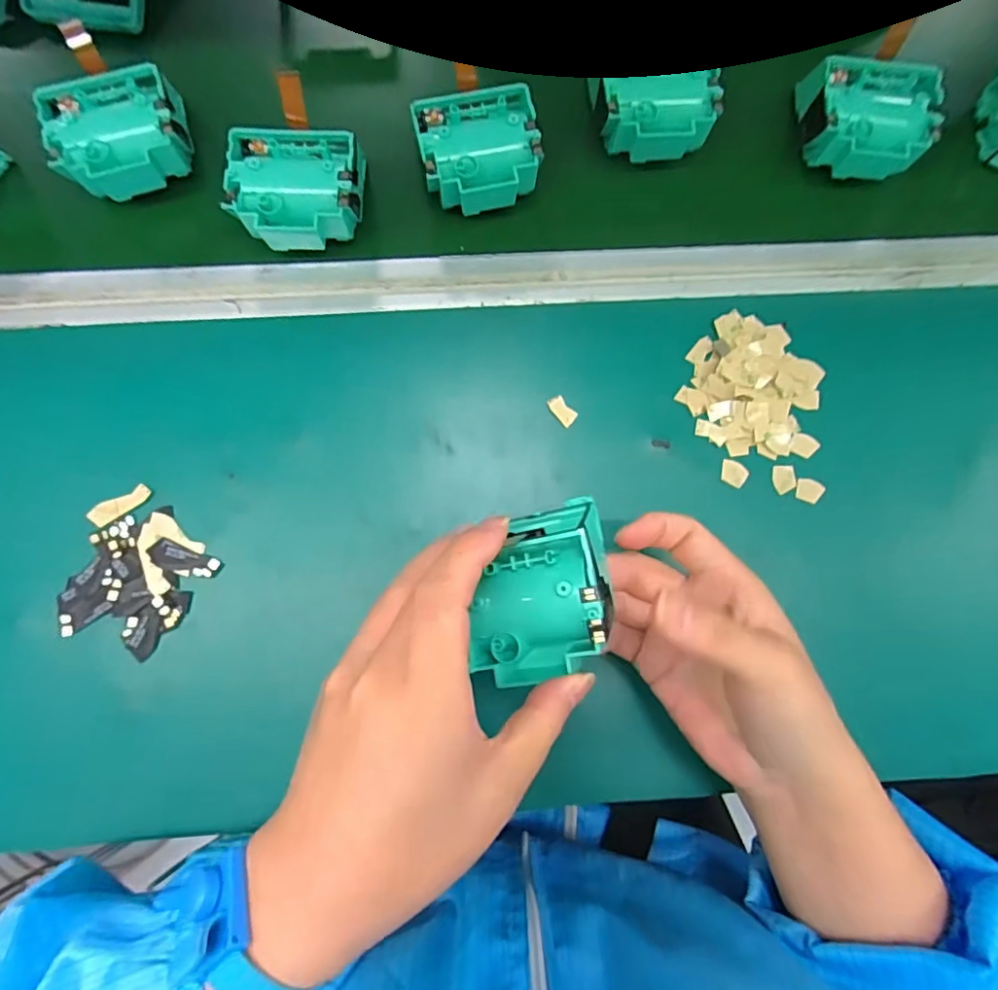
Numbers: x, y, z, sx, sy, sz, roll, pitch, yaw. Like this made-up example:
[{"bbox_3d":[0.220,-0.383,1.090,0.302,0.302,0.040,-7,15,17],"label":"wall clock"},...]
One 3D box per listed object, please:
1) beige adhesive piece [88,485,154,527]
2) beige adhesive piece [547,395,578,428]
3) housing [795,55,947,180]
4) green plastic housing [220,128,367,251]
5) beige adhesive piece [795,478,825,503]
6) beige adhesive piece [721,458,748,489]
[{"bbox_3d":[-0.222,0.007,0.331,0.035,0.004,0.012,-31,84,-5],"label":"beige adhesive piece"},{"bbox_3d":[0.040,-0.053,0.350,0.011,0.004,0.020,-42,85,-6],"label":"beige adhesive piece"},{"bbox_3d":[0.236,-0.241,0.366,0.074,0.035,0.071,10,86,-5],"label":"housing"},{"bbox_3d":[-0.121,-0.186,0.349,0.081,0.036,0.069,0,81,-2],"label":"green plastic housing"},{"bbox_3d":[0.193,-0.003,0.349,0.015,0.004,0.014,20,82,2],"label":"beige adhesive piece"},{"bbox_3d":[0.146,-0.014,0.350,0.016,0.004,0.014,27,83,3],"label":"beige adhesive piece"}]

